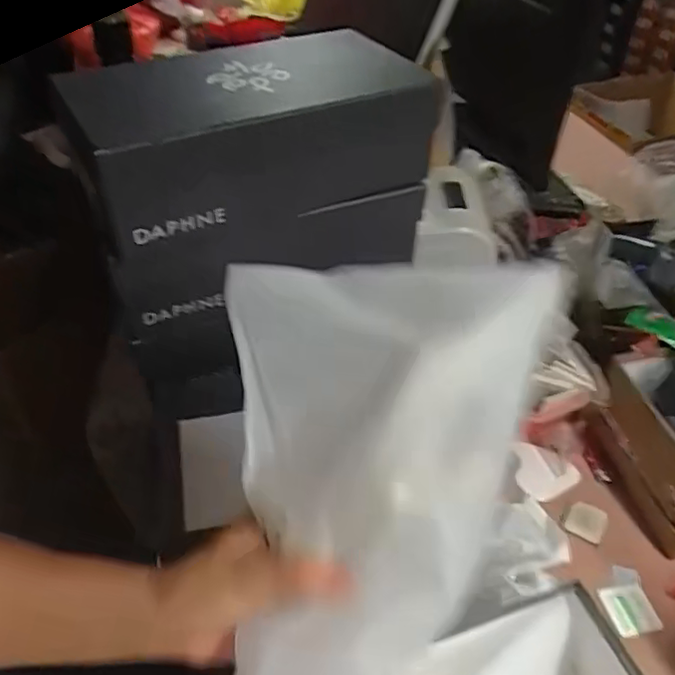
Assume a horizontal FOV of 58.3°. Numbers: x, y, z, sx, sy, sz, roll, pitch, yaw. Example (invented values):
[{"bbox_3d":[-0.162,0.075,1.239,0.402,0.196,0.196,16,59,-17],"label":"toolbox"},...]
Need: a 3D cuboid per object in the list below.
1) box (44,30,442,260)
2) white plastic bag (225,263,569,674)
[{"bbox_3d":[-0.068,-0.168,0.515,0.279,0.099,0.137,-21,50,-21],"label":"box"},{"bbox_3d":[0.008,0.107,0.332,0.172,0.049,0.317,9,81,7],"label":"white plastic bag"}]

